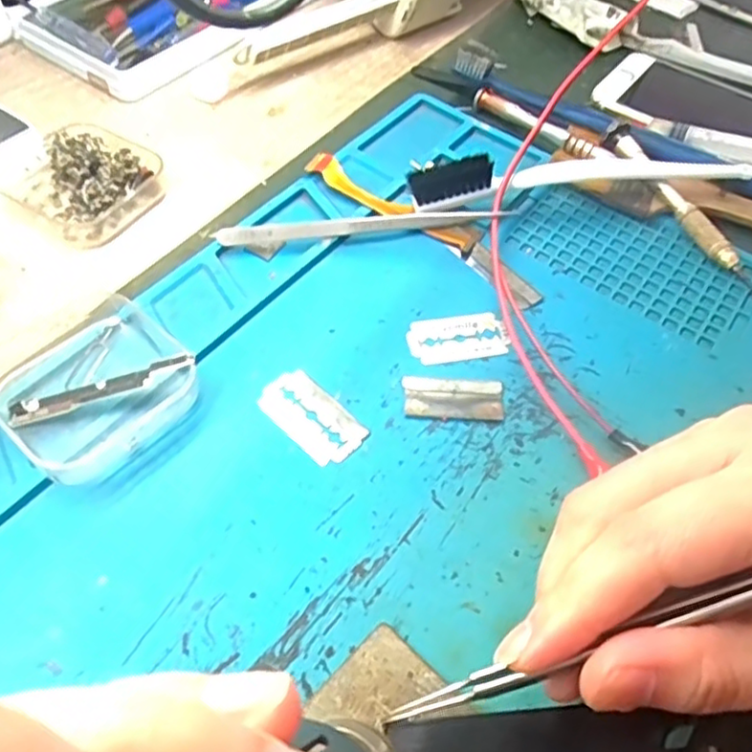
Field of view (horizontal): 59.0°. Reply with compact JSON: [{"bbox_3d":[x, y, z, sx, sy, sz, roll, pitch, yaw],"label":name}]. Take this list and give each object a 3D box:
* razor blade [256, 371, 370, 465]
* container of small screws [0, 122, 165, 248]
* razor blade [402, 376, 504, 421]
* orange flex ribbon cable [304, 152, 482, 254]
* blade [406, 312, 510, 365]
[{"bbox_3d":[-0.024,0.014,0.249,0.043,0.004,0.024,39,61,21],"label":"razor blade"},{"bbox_3d":[-0.139,-0.095,0.314,0.065,0.019,0.055,29,58,16],"label":"container of small screws"},{"bbox_3d":[0.030,0.008,0.258,0.038,0.004,0.019,3,54,-2],"label":"razor blade"},{"bbox_3d":[0.007,-0.083,0.315,0.089,0.011,0.016,29,58,16],"label":"orange flex ribbon cable"},{"bbox_3d":[0.034,-0.017,0.276,0.040,0.004,0.023,-8,55,-10],"label":"blade"}]

